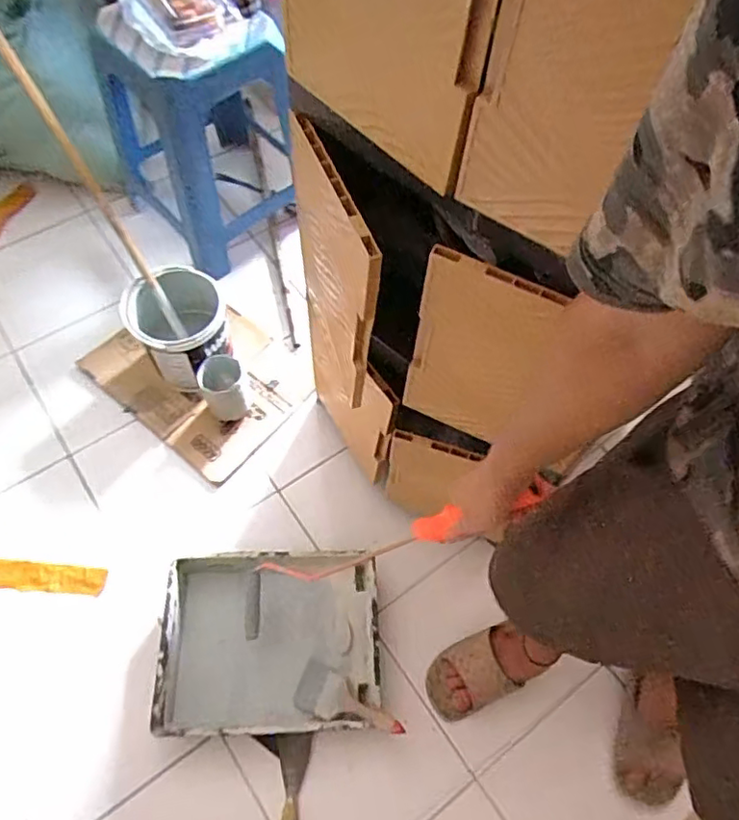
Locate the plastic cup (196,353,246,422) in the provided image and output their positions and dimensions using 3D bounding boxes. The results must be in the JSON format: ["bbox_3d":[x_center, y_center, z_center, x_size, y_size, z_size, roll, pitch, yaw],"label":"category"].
[{"bbox_3d":[-0.282,-0.045,1.182,0.084,0.124,0.075,-28,65,-13],"label":"plastic cup"}]

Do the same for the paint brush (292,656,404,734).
[{"bbox_3d":[-0.031,0.453,0.943,0.170,0.025,0.073,21,66,10],"label":"paint brush"}]

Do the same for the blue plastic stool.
[{"bbox_3d":[-0.358,-0.591,1.292,0.326,0.396,0.322,-38,70,-17],"label":"blue plastic stool"}]

